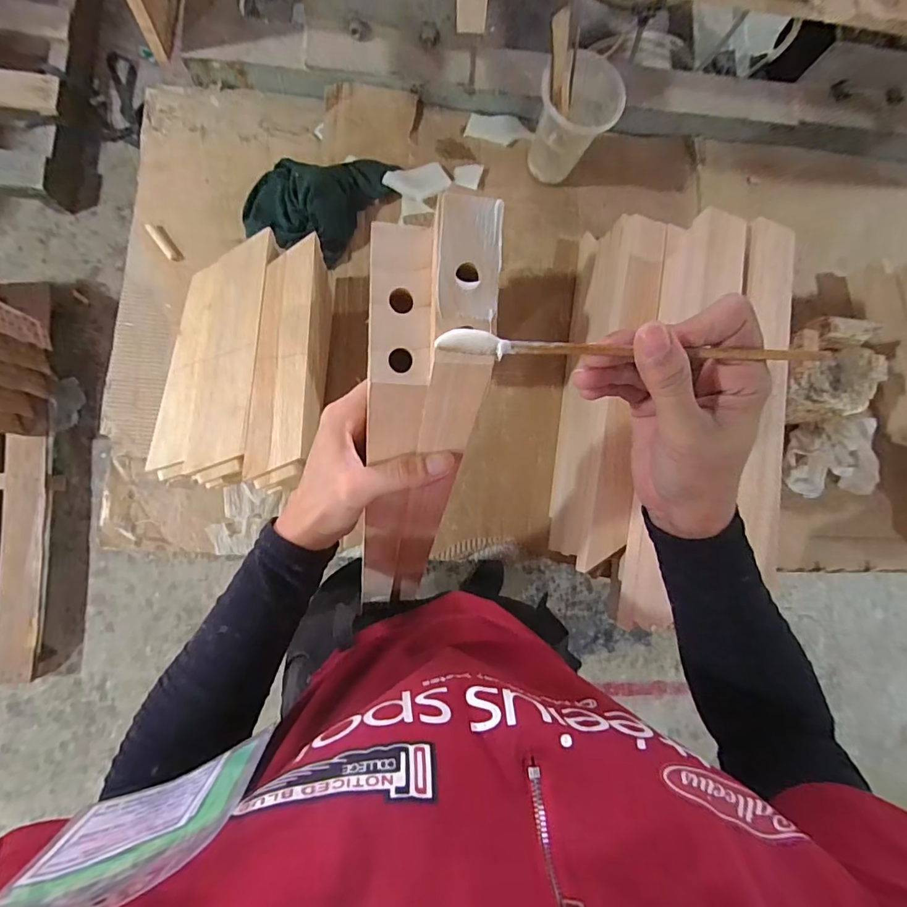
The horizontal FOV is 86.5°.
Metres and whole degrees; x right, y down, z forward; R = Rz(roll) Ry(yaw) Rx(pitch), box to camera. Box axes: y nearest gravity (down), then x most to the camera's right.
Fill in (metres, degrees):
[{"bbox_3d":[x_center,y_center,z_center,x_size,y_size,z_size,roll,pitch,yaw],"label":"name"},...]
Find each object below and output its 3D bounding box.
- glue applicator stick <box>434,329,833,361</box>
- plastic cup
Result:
[{"bbox_3d":[0.089,-0.050,0.231,0.193,0.007,0.010,0,85,-7],"label":"glue applicator stick"},{"bbox_3d":[0.170,-0.484,0.708,0.108,0.145,0.092,28,82,-4],"label":"plastic cup"}]

